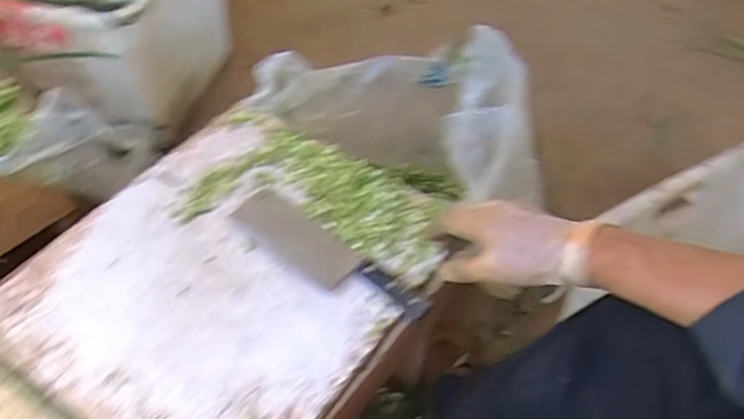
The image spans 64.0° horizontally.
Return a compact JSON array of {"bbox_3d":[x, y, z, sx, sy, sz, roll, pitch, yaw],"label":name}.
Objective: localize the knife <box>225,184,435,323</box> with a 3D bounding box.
[{"bbox_3d":[-0.054,0.052,0.692,0.266,0.022,0.062,34,58,23],"label":"knife"}]

